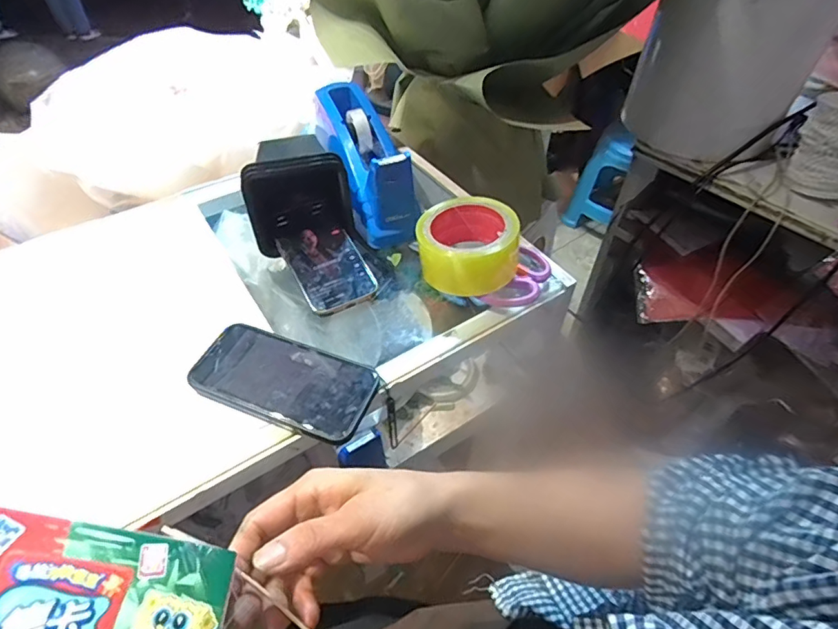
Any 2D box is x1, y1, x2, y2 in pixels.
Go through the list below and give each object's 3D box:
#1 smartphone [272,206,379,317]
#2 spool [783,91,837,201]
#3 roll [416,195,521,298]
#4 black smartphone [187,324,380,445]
[{"bbox_3d":[-0.101,-0.059,0.515,0.073,0.007,0.135,-24,62,-18],"label":"smartphone"},{"bbox_3d":[0.568,-0.230,0.654,0.100,0.116,0.077,32,55,25],"label":"spool"},{"bbox_3d":[0.052,-0.072,0.501,0.099,0.057,0.086,8,49,7],"label":"roll"},{"bbox_3d":[-0.119,0.056,0.424,0.156,0.008,0.077,17,51,13],"label":"black smartphone"}]

